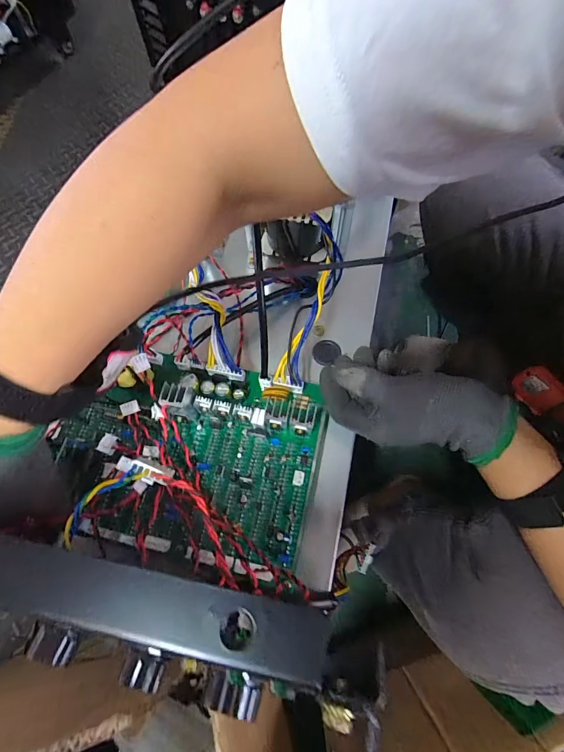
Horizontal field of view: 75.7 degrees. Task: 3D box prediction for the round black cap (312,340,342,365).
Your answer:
[{"bbox_3d":[0.045,-0.026,0.381,0.025,0.006,0.027,-1,68,2],"label":"round black cap"}]

